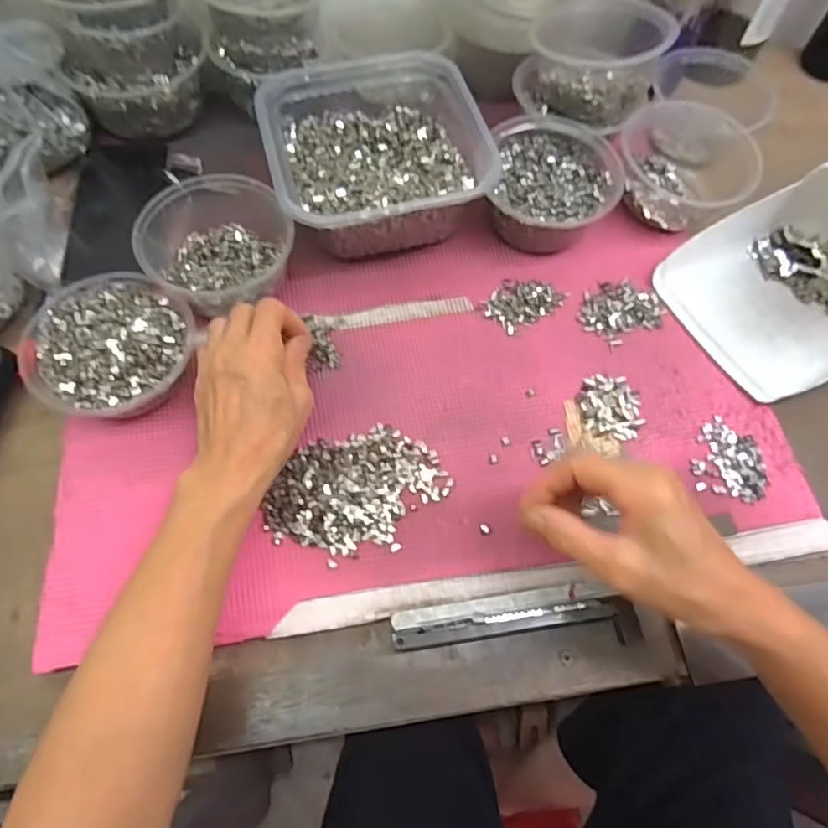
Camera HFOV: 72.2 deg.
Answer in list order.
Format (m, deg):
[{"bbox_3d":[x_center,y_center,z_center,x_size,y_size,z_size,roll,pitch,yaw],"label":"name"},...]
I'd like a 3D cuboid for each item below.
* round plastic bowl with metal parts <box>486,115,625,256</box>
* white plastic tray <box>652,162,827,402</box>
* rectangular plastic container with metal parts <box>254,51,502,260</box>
[{"bbox_3d":[0.116,-0.192,0.486,0.105,0.055,0.118,8,66,2],"label":"round plastic bowl with metal parts"},{"bbox_3d":[0.306,-0.110,0.441,0.164,0.080,0.151,-27,70,-13],"label":"white plastic tray"},{"bbox_3d":[-0.040,-0.230,0.491,0.170,0.071,0.200,-16,67,-9],"label":"rectangular plastic container with metal parts"}]

